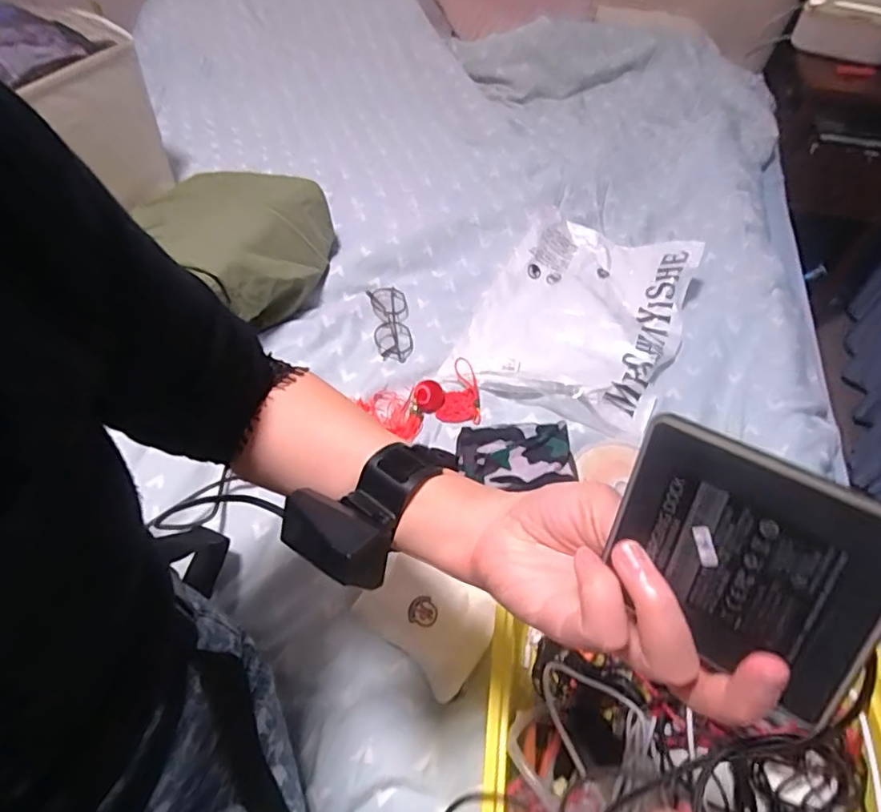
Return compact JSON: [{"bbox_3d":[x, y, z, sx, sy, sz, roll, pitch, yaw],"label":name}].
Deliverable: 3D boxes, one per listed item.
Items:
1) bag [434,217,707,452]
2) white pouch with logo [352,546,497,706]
[{"bbox_3d":[0.196,-0.136,0.802,0.272,0.041,0.376,20,53,13],"label":"bag"},{"bbox_3d":[-0.009,0.195,0.535,0.124,0.044,0.090,35,58,23],"label":"white pouch with logo"}]

